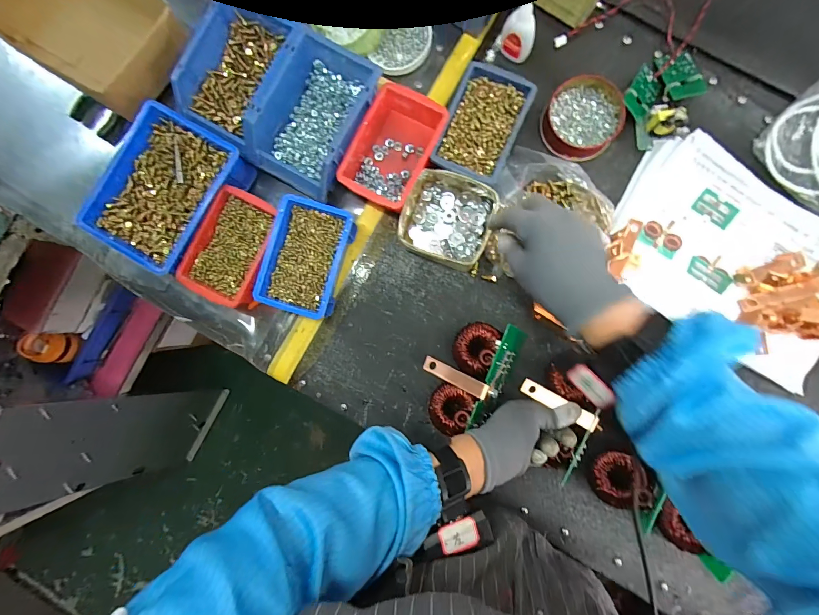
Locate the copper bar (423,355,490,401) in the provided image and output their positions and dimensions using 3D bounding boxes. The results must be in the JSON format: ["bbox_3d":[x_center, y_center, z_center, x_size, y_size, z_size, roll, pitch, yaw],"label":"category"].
[{"bbox_3d":[0.058,0.088,0.442,0.087,0.011,0.021,24,91,27],"label":"copper bar"}]

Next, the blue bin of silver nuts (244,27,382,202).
[{"bbox_3d":[-0.128,-0.259,0.483,0.130,0.063,0.186,29,91,3],"label":"blue bin of silver nuts"}]

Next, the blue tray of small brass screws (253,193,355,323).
[{"bbox_3d":[-0.138,-0.066,0.486,0.097,0.055,0.147,15,91,4],"label":"blue tray of small brass screws"}]

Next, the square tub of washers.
[{"bbox_3d":[0.051,-0.120,0.482,0.113,0.050,0.112,20,91,4],"label":"square tub of washers"}]

